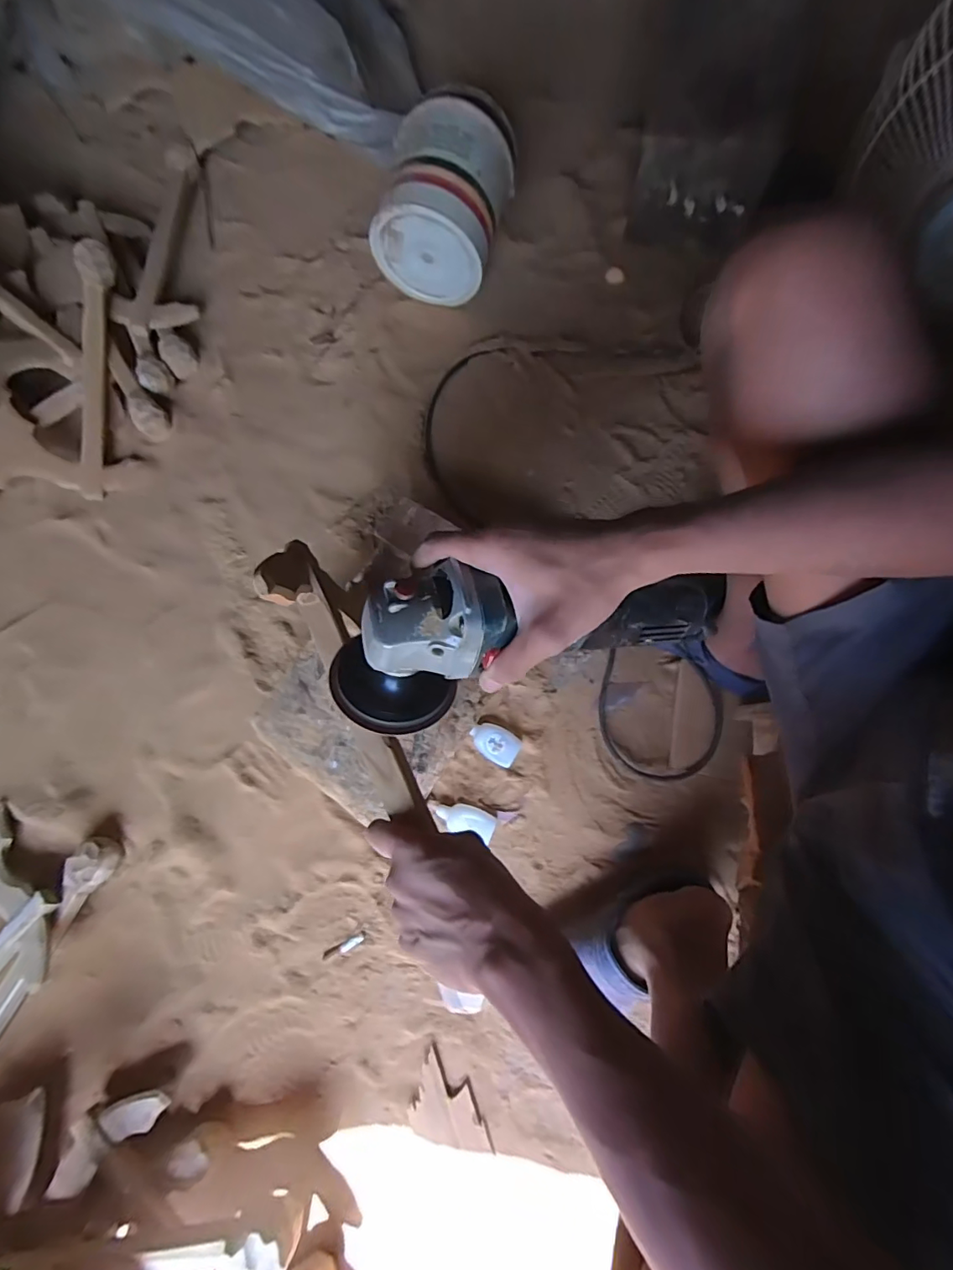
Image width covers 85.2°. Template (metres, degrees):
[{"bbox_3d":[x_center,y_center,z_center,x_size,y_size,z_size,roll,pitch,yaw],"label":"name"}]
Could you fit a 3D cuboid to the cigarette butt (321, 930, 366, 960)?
[{"bbox_3d":[-0.170,0.402,0.667,0.060,0.004,0.012,-30,77,-6],"label":"cigarette butt"}]

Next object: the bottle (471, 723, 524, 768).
[{"bbox_3d":[0.025,0.145,0.703,0.069,0.018,0.044,29,79,8],"label":"bottle"}]

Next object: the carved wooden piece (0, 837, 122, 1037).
[{"bbox_3d":[-0.577,0.440,0.650,0.050,0.040,0.374,25,79,8],"label":"carved wooden piece"}]

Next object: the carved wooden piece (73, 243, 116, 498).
[{"bbox_3d":[-0.590,-0.402,0.803,0.046,0.049,0.375,8,99,3],"label":"carved wooden piece"}]

